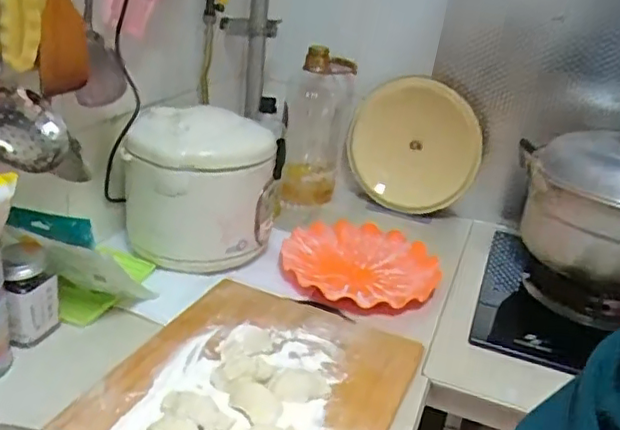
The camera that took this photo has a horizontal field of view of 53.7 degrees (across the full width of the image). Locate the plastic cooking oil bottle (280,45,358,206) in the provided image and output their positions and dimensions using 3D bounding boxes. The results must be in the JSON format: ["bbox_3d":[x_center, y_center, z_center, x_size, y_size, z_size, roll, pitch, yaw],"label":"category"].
[{"bbox_3d":[0.017,-0.170,1.220,0.121,0.280,0.109,6,25,-2],"label":"plastic cooking oil bottle"}]

